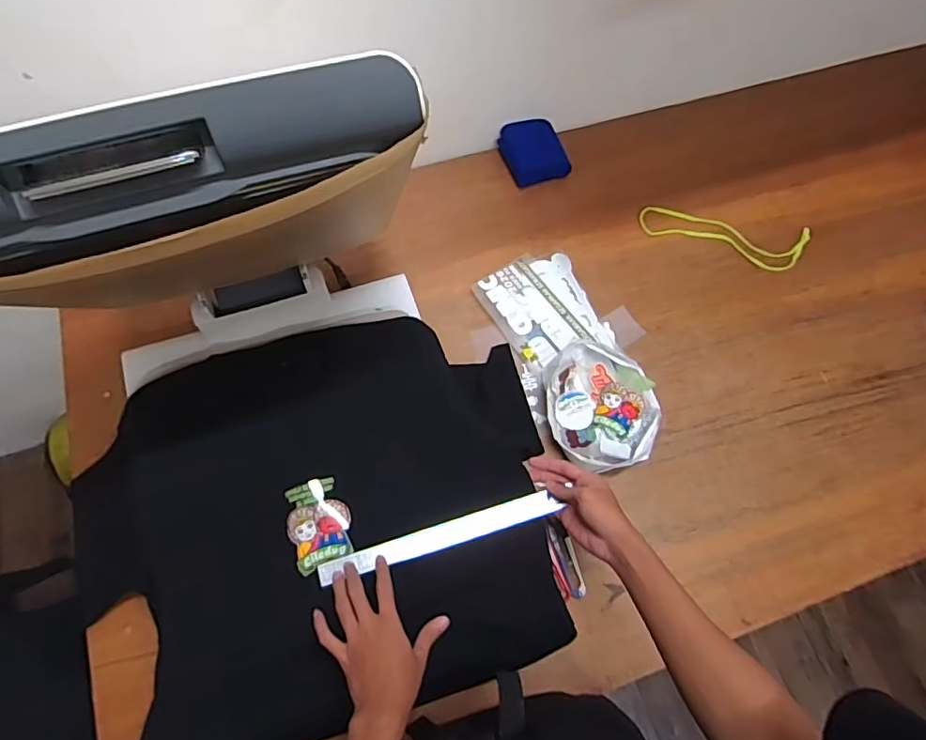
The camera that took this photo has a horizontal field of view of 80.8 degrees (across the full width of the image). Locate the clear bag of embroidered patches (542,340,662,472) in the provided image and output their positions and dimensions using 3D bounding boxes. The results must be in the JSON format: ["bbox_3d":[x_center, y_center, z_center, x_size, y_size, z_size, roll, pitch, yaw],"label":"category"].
[{"bbox_3d":[0.209,0.051,0.829,0.154,0.050,0.193,-2,68,-3],"label":"clear bag of embroidered patches"}]

